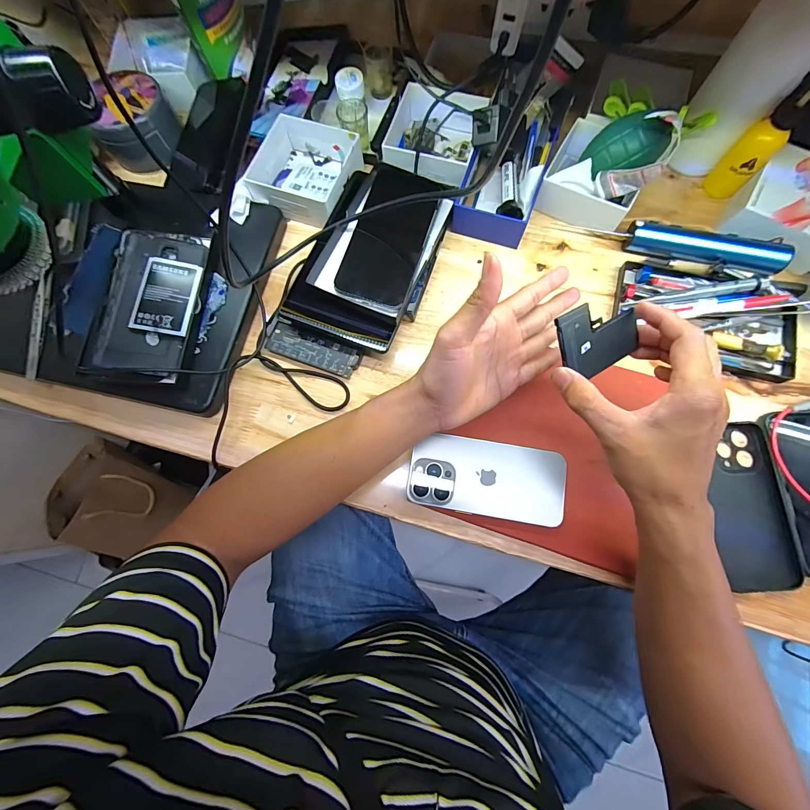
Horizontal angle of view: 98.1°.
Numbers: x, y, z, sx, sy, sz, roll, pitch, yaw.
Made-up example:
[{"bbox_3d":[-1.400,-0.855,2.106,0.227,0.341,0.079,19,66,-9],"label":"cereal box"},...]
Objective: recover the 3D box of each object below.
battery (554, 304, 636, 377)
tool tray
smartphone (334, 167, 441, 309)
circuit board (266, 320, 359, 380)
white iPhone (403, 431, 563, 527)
[{"bbox_3d":[0.149,-0.052,0.270,0.073,0.004,0.055,-25,111,-16],"label":"battery"},{"bbox_3d":[0.319,-0.095,0.364,0.185,0.034,0.120,8,77,5],"label":"tool tray"},{"bbox_3d":[-0.015,-0.185,0.370,0.076,0.011,0.165,14,78,6],"label":"smartphone"},{"bbox_3d":[-0.100,-0.059,0.378,0.100,0.005,0.032,21,78,7],"label":"circuit board"},{"bbox_3d":[0.077,0.068,0.328,0.142,0.009,0.068,8,77,5],"label":"white iPhone"}]

